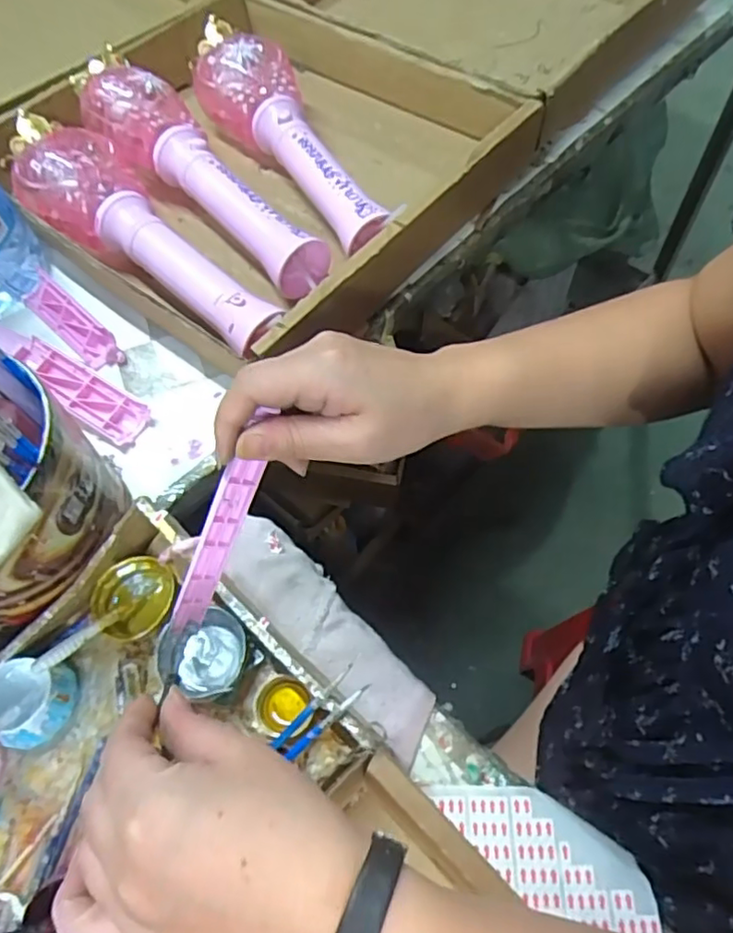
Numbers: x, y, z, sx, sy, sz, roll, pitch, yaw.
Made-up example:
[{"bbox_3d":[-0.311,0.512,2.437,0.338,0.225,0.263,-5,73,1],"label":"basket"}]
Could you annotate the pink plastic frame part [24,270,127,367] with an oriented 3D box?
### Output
[{"bbox_3d":[-0.235,-0.117,0.485,0.113,0.024,0.026,39,69,22],"label":"pink plastic frame part"}]

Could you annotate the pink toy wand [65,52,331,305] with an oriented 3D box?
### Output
[{"bbox_3d":[-0.140,-0.256,0.522,0.305,0.065,0.079,40,69,22],"label":"pink toy wand"}]

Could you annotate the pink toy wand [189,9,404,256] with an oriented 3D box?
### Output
[{"bbox_3d":[-0.071,-0.285,0.542,0.087,0.070,0.305,-24,62,-11],"label":"pink toy wand"}]

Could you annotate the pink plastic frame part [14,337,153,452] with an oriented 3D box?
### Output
[{"bbox_3d":[-0.209,-0.054,0.449,0.112,0.015,0.037,28,78,6],"label":"pink plastic frame part"}]

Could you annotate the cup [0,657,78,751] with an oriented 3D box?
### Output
[{"bbox_3d":[-0.189,0.130,0.341,0.049,0.030,0.044,5,61,6],"label":"cup"}]

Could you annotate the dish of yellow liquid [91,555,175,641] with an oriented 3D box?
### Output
[{"bbox_3d":[-0.139,0.078,0.372,0.040,0.020,0.047,35,69,20],"label":"dish of yellow liquid"}]

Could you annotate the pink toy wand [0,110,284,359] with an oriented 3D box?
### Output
[{"bbox_3d":[-0.179,-0.173,0.487,0.088,0.070,0.310,-38,66,-18],"label":"pink toy wand"}]

